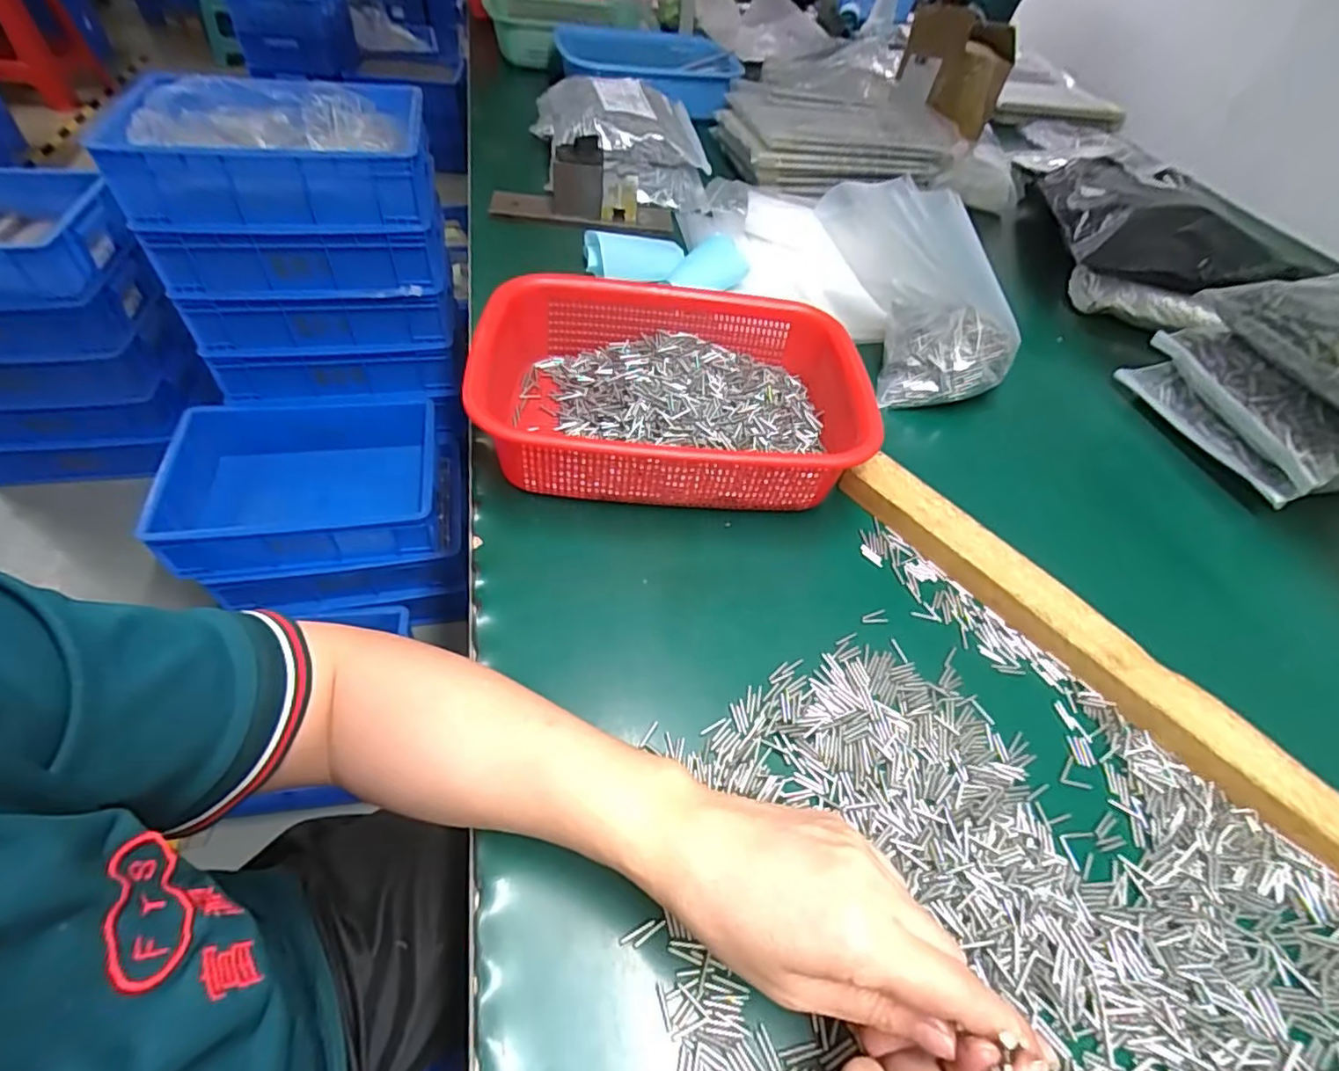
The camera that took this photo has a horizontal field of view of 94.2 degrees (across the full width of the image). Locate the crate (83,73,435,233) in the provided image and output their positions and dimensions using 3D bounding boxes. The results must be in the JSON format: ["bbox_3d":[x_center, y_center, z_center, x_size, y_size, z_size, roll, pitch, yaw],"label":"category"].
[{"bbox_3d":[-0.589,-0.592,0.960,0.405,0.115,0.283,-9,51,-13],"label":"crate"}]

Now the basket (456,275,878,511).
[{"bbox_3d":[0.004,-0.112,0.489,0.286,0.072,0.207,2,51,-5],"label":"basket"}]

